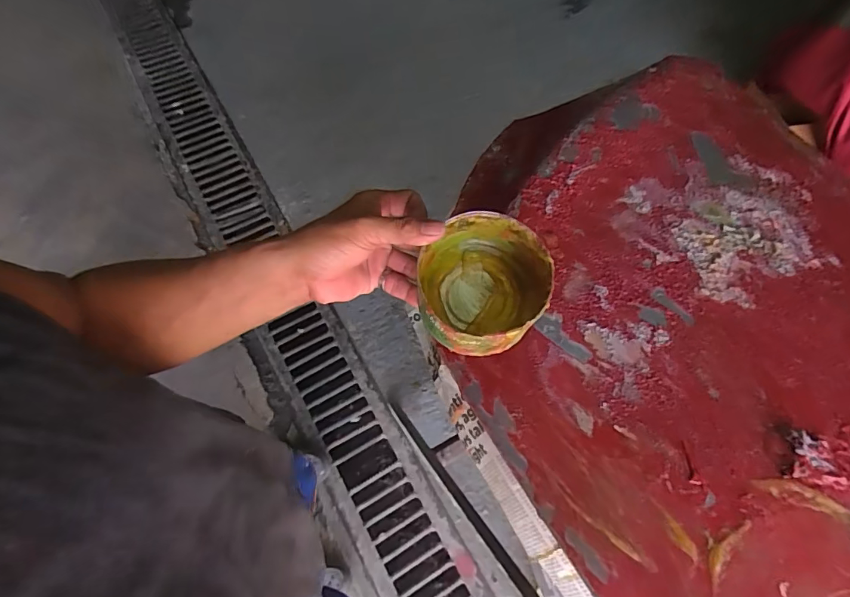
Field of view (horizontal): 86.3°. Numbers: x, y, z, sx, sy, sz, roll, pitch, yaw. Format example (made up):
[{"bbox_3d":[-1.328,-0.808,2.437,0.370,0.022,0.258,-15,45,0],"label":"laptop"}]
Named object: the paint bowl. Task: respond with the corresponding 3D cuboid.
[{"bbox_3d":[0.047,-0.011,0.363,0.093,0.067,0.103,-8,62,-7],"label":"paint bowl"}]

